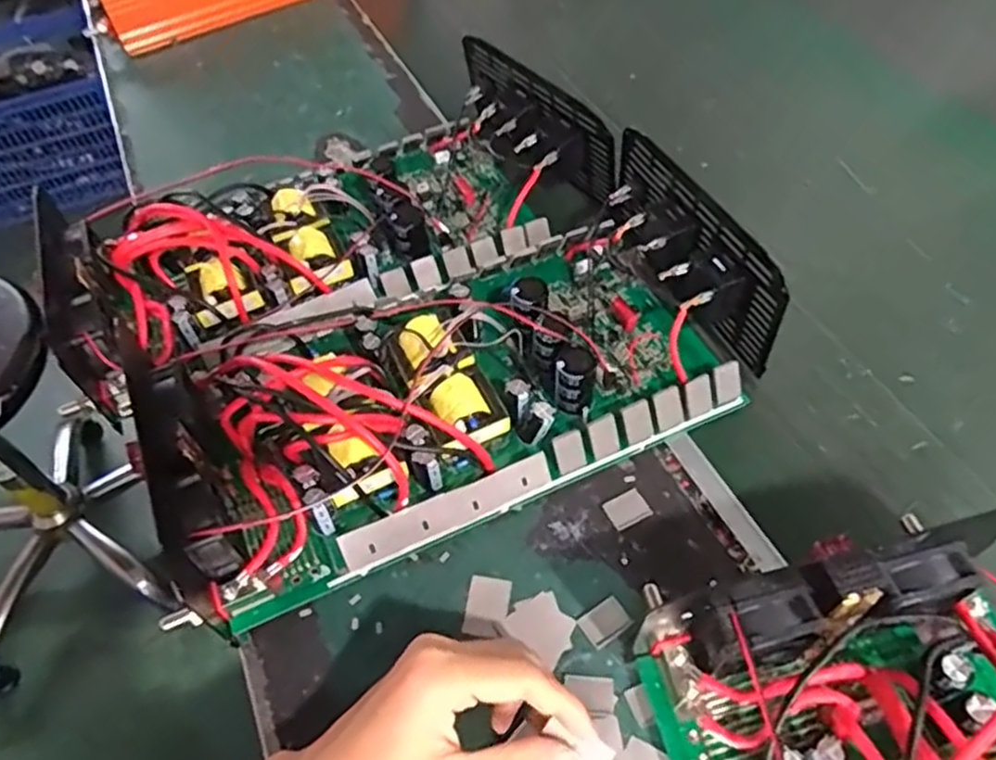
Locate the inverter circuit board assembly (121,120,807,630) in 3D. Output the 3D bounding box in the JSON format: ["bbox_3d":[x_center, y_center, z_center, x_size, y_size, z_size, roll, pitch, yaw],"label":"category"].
[{"bbox_3d":[-0.020,-0.011,0.447,0.380,0.078,0.175,-23,55,-12],"label":"inverter circuit board assembly"}]

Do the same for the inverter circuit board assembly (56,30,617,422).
[{"bbox_3d":[-0.125,-0.129,0.550,0.411,0.075,0.206,-27,56,-15],"label":"inverter circuit board assembly"}]

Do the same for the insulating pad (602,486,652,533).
[{"bbox_3d":[0.076,0.075,0.416,0.024,0.004,0.020,-25,56,-14],"label":"insulating pad"}]

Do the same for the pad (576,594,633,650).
[{"bbox_3d":[0.056,0.127,0.376,0.024,0.004,0.018,-30,57,-17],"label":"pad"}]

